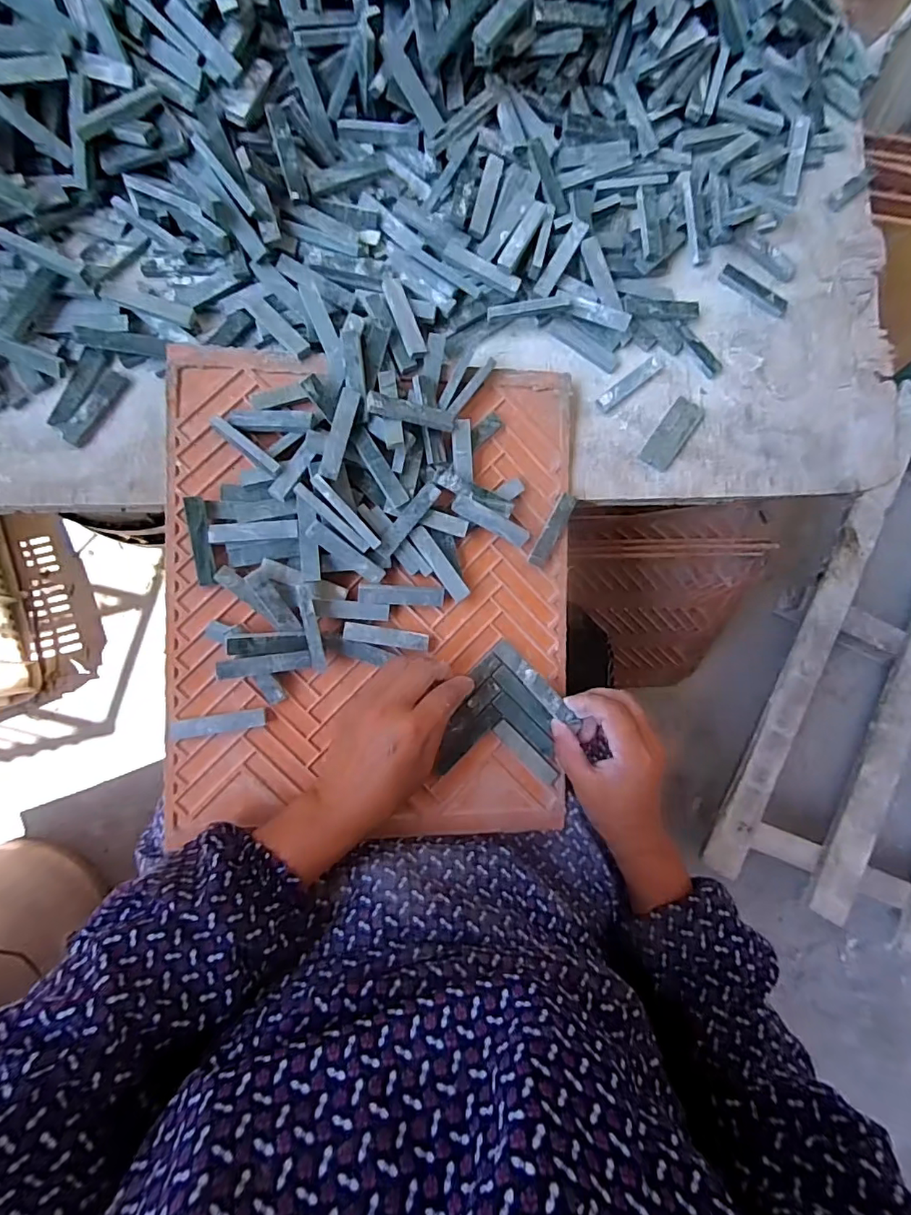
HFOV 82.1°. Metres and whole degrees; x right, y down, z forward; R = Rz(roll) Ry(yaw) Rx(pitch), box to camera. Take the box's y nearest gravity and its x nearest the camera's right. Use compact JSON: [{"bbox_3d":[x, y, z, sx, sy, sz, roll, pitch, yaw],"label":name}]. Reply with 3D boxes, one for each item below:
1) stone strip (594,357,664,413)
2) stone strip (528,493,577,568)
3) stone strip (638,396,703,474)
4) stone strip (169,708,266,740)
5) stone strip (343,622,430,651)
[{"bbox_3d":[0.139,-0.176,0.411,0.062,0.008,0.013,-38,89,-8],"label":"stone strip"},{"bbox_3d":[0.075,-0.059,0.403,0.013,0.012,0.059,27,82,-3],"label":"stone strip"},{"bbox_3d":[0.173,-0.138,0.417,0.025,0.009,0.060,35,82,-2],"label":"stone strip"},{"bbox_3d":[-0.171,0.085,0.378,0.064,0.005,0.015,-7,99,-15],"label":"stone strip"},{"bbox_3d":[-0.051,0.022,0.392,0.063,0.013,0.013,10,83,-5],"label":"stone strip"}]

